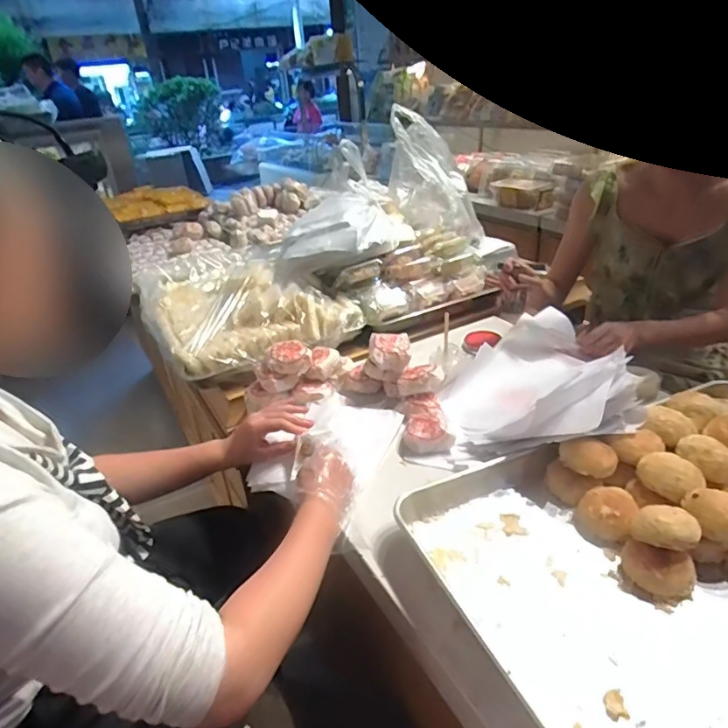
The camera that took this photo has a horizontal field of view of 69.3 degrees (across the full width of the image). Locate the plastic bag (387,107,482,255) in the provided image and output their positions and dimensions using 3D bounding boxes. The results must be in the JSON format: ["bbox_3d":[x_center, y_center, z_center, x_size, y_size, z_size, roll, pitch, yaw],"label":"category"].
[{"bbox_3d":[0.182,-0.497,1.464,0.168,0.413,0.153,-24,-5,-25],"label":"plastic bag"}]

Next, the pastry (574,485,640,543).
[{"bbox_3d":[0.288,0.176,0.628,0.064,0.039,0.057,16,36,35],"label":"pastry"}]

